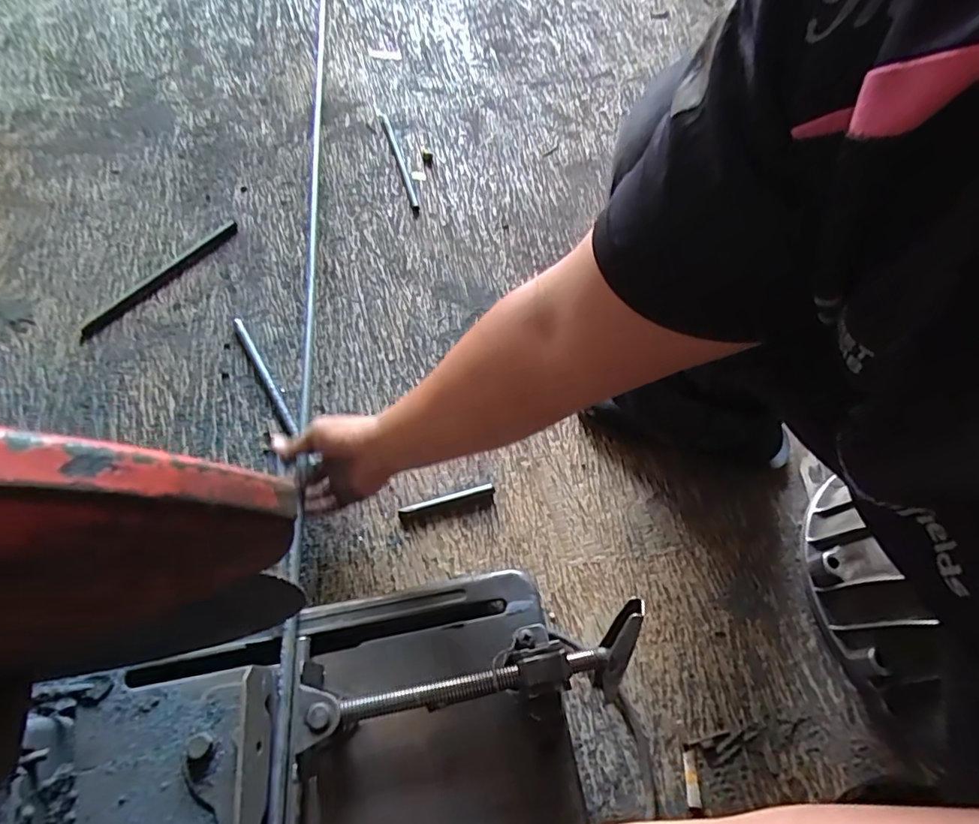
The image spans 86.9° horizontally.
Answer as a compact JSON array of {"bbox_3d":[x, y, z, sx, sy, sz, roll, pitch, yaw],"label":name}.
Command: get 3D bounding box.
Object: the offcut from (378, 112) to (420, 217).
[{"bbox_3d":[-0.152,-0.424,0.872,0.017,0.008,0.266,-14,62,-12],"label":"offcut"}]

